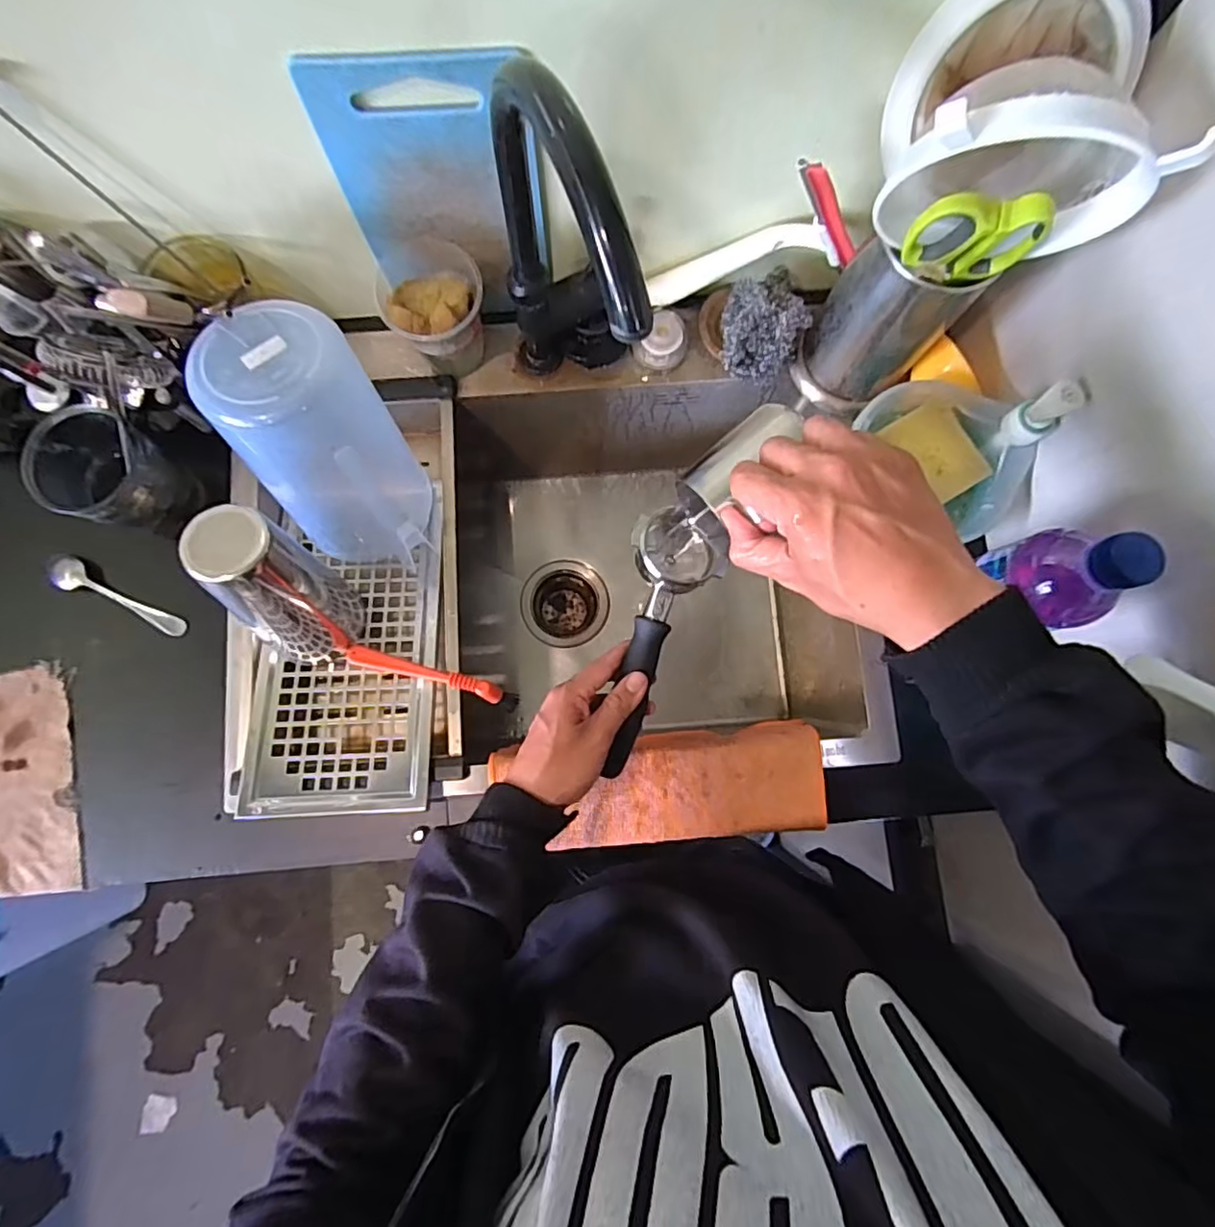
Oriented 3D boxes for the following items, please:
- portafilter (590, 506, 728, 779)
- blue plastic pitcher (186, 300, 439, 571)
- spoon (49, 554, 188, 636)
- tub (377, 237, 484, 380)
[{"bbox_3d":[0.042,0.030,0.513,0.079,0.061,0.228,13,91,1],"label":"portafilter"},{"bbox_3d":[-0.231,-0.129,0.513,0.103,0.200,0.147,-13,81,-3],"label":"blue plastic pitcher"},{"bbox_3d":[-0.452,-0.015,0.557,0.140,0.014,0.028,28,81,3],"label":"spoon"},{"bbox_3d":[-0.150,-0.267,0.546,0.082,0.099,0.090,0,81,-1],"label":"tub"}]

